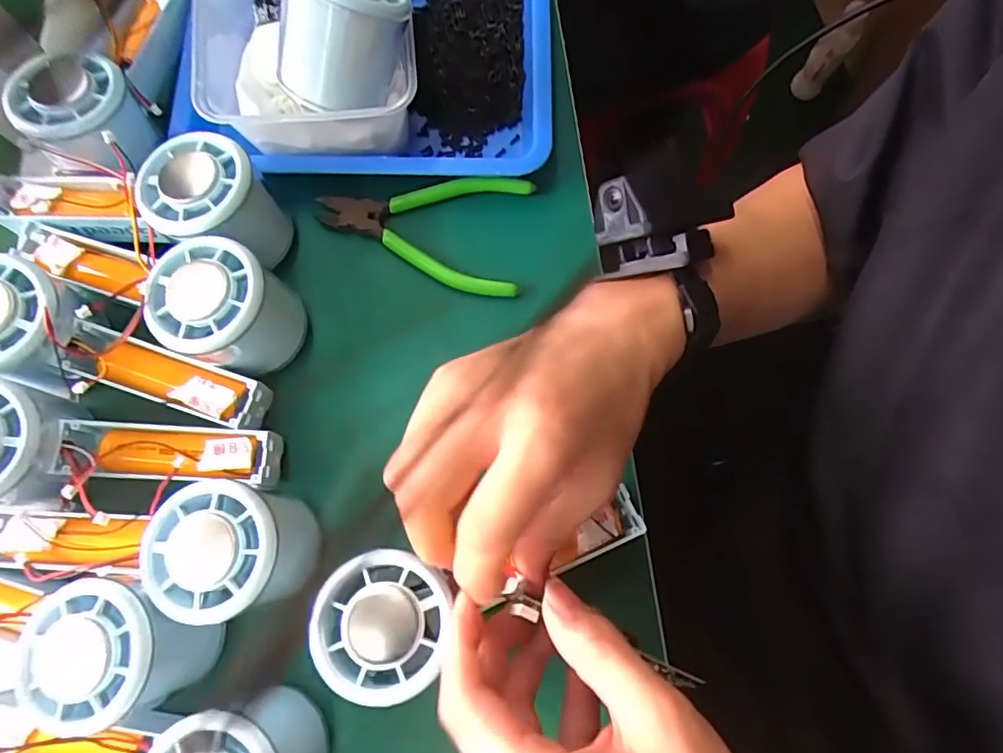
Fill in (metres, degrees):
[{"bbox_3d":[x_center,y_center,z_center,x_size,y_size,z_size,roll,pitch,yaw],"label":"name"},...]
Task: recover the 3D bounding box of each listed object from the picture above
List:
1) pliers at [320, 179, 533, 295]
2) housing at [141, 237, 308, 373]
[{"bbox_3d":[-0.047,-0.090,0.337,0.122,0.018,0.069,11,76,4],"label":"pliers"},{"bbox_3d":[-0.137,-0.030,0.296,0.061,0.064,0.057,16,76,5],"label":"housing"}]

